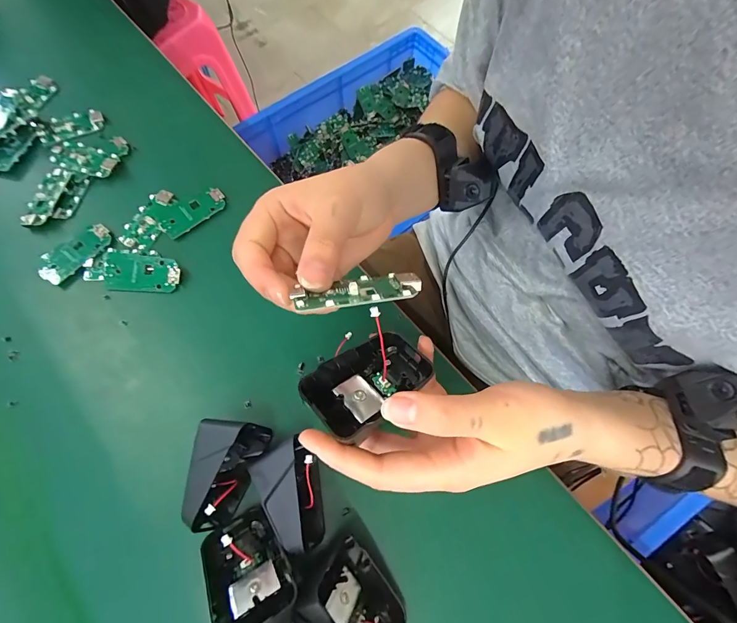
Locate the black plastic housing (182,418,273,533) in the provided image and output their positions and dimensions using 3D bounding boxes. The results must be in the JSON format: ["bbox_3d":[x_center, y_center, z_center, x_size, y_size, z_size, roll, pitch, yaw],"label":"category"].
[{"bbox_3d":[-0.093,0.112,0.248,0.037,0.055,0.066,-6,59,28],"label":"black plastic housing"}]

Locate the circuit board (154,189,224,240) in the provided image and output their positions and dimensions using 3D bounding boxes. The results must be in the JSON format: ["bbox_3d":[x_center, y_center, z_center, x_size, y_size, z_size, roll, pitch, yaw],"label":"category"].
[{"bbox_3d":[-0.169,-0.098,0.342,0.063,0.004,0.035,-41,79,-17],"label":"circuit board"}]

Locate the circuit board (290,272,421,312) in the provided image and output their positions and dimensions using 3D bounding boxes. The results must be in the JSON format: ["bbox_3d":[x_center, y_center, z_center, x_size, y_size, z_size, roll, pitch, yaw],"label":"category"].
[{"bbox_3d":[-0.006,-0.012,0.181,0.061,0.004,0.029,-9,28,-13],"label":"circuit board"}]

